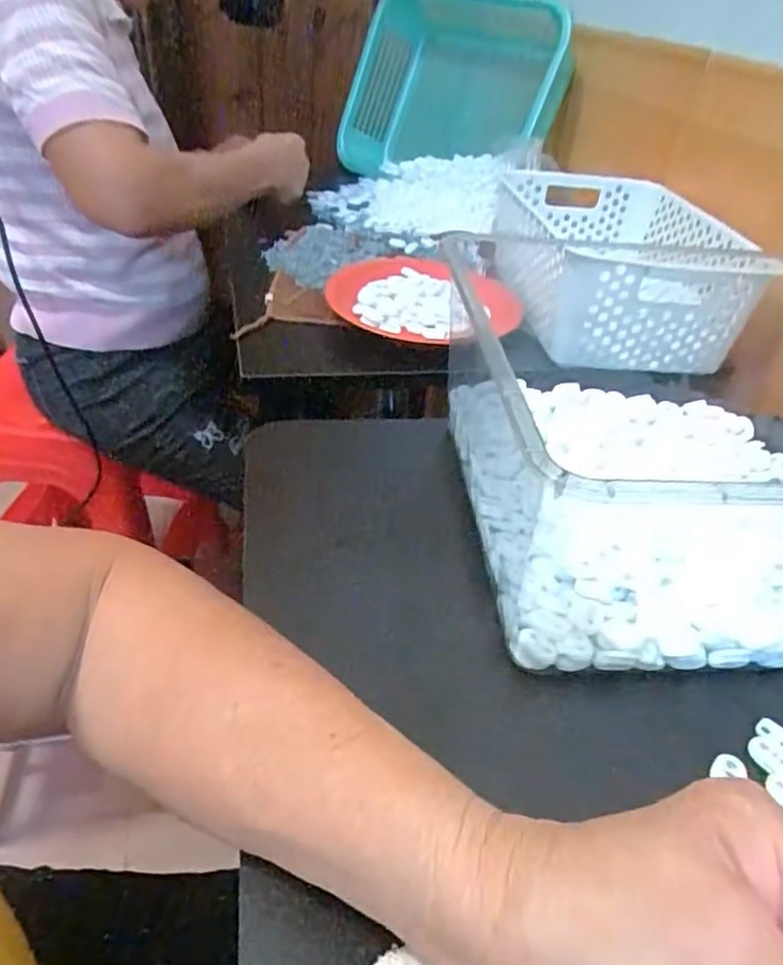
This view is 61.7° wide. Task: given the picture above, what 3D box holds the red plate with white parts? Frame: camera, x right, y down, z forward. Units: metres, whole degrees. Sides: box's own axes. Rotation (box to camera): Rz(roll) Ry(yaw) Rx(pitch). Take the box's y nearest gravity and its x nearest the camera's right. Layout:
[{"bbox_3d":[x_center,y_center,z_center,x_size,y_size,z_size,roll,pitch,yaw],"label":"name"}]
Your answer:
[{"bbox_3d":[0.034,-0.186,0.672,0.194,0.024,0.157,24,42,22],"label":"red plate with white parts"}]

